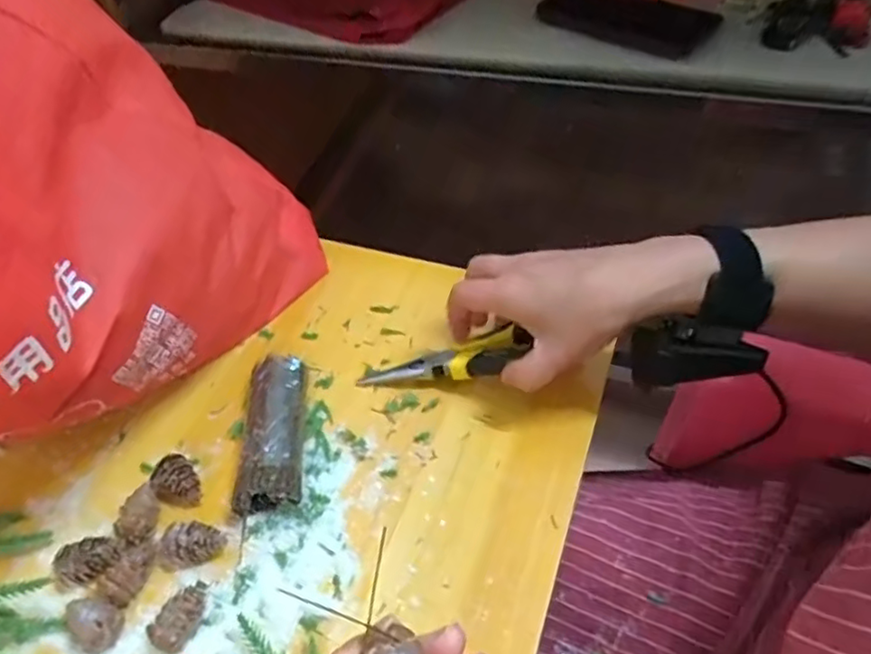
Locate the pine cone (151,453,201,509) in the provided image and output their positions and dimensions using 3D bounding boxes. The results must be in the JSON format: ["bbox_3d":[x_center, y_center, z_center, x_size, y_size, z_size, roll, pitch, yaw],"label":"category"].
[{"bbox_3d":[-0.158,0.097,0.396,0.025,0.020,0.035,-35,55,-23],"label":"pine cone"}]

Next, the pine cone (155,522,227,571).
[{"bbox_3d":[-0.141,0.123,0.367,0.040,0.017,0.019,-3,49,2],"label":"pine cone"}]

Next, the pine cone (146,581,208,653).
[{"bbox_3d":[-0.133,0.154,0.343,0.021,0.018,0.036,16,53,18],"label":"pine cone"}]

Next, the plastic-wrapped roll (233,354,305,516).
[{"bbox_3d":[-0.102,0.066,0.413,0.038,0.029,0.105,-6,49,0],"label":"plastic-wrapped roll"}]

